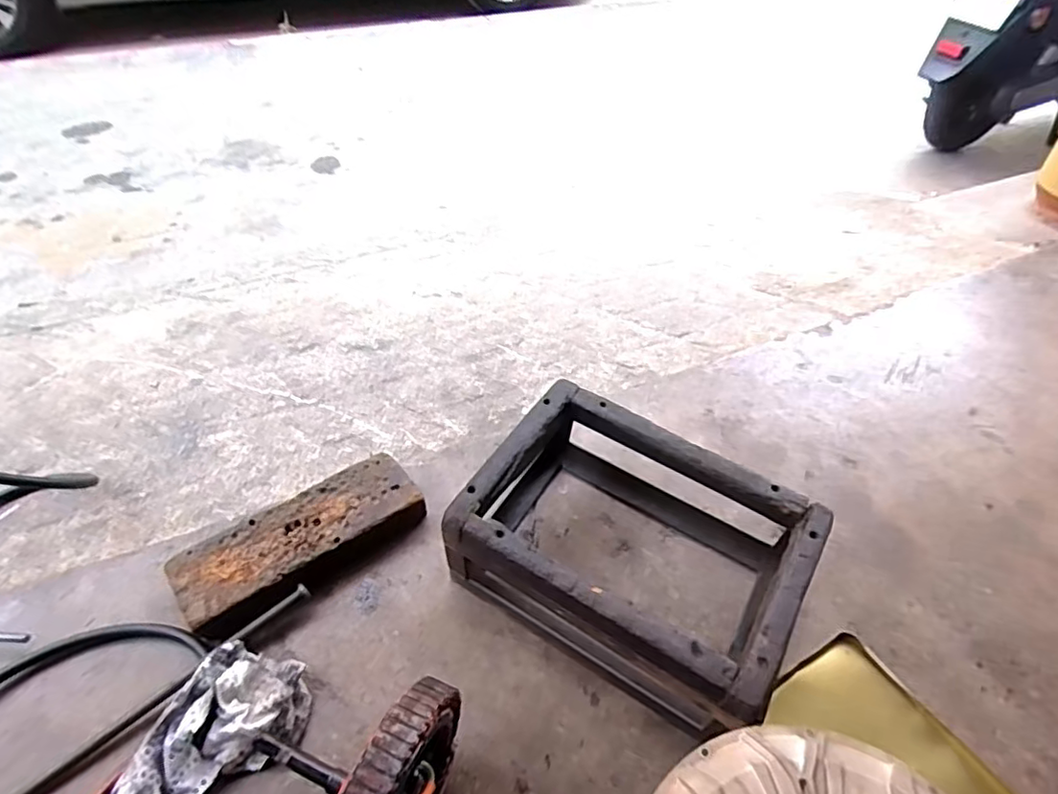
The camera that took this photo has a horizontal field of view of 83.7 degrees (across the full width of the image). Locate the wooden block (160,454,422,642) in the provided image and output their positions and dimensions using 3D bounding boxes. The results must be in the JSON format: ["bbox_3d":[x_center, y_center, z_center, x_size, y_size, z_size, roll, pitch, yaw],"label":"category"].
[{"bbox_3d":[-0.274,0.181,0.731,0.282,0.069,0.115,-31,56,-28],"label":"wooden block"}]

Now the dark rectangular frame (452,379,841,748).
[{"bbox_3d":[0.123,0.167,0.693,0.349,0.163,0.285,26,51,20],"label":"dark rectangular frame"}]

